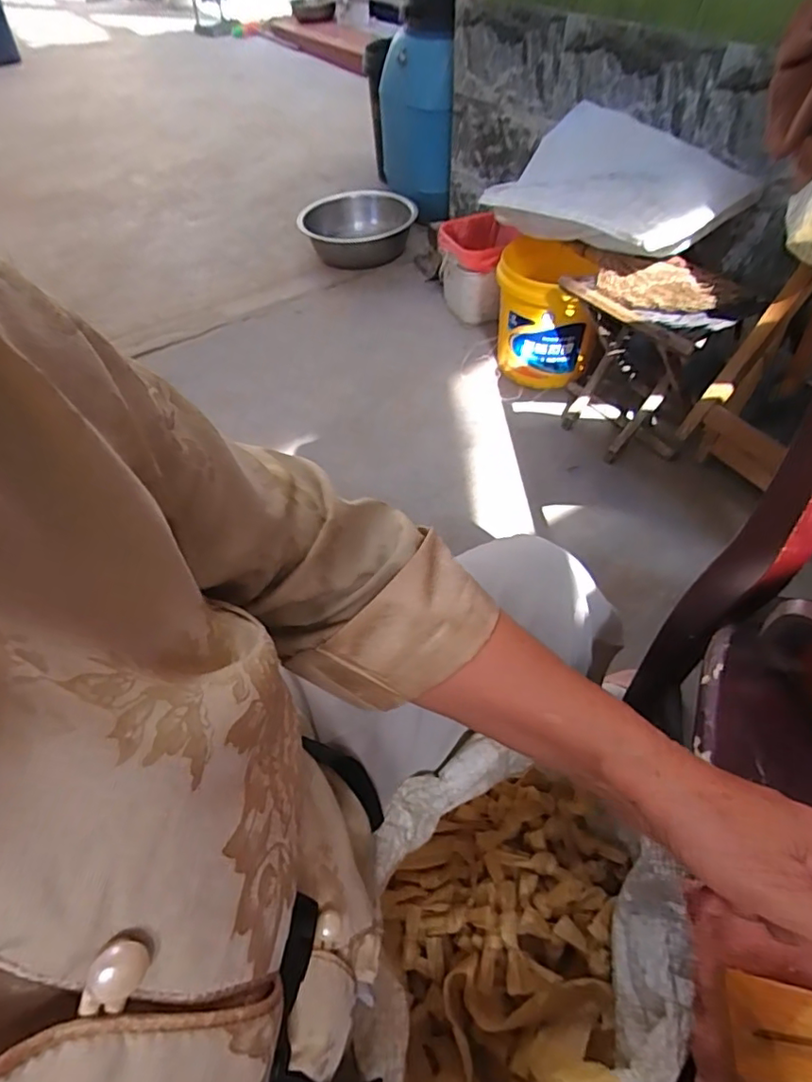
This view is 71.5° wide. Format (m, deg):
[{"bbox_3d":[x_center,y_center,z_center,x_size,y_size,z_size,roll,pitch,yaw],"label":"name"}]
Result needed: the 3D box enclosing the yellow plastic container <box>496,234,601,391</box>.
[{"bbox_3d":[0.326,-0.532,1.339,0.233,0.285,0.241,8,51,10],"label":"yellow plastic container"}]

